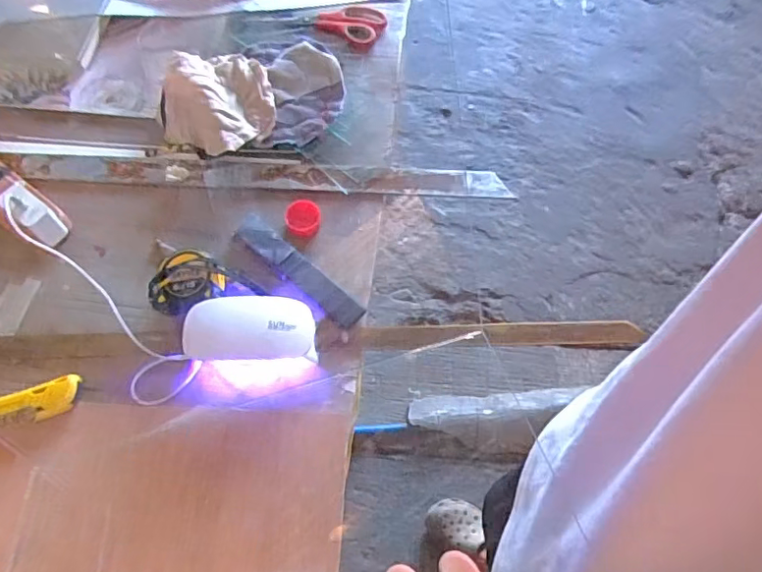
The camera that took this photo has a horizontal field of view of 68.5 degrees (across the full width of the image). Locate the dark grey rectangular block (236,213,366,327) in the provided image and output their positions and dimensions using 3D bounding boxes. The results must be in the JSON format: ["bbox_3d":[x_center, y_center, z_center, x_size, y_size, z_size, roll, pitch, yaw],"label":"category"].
[{"bbox_3d":[-0.094,-0.021,0.629,0.179,0.008,0.031,40,70,16],"label":"dark grey rectangular block"}]

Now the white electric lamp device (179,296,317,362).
[{"bbox_3d":[-0.130,0.049,0.568,0.126,0.059,0.061,-3,64,-3],"label":"white electric lamp device"}]

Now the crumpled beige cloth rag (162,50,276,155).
[{"bbox_3d":[-0.209,-0.231,0.708,0.137,0.043,0.159,-21,67,-11],"label":"crumpled beige cloth rag"}]

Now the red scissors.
[{"bbox_3d":[-0.096,-0.378,0.801,0.203,0.006,0.074,2,64,-1],"label":"red scissors"}]

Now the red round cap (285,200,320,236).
[{"bbox_3d":[-0.091,-0.080,0.652,0.040,0.009,0.047,-2,64,-2],"label":"red round cap"}]

